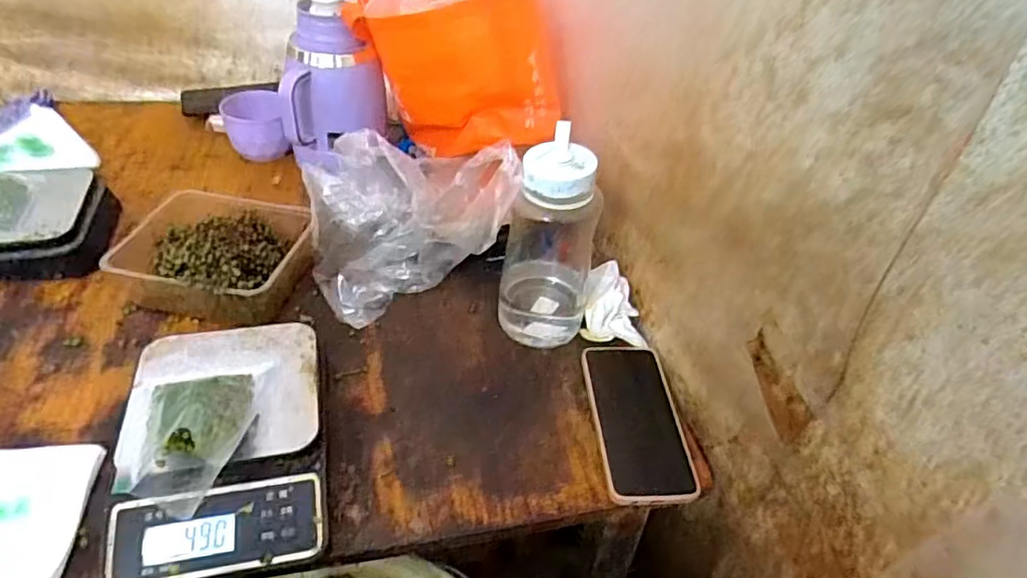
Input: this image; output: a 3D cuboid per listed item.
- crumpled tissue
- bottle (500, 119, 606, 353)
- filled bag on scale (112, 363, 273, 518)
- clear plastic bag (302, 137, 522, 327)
[{"bbox_3d":[0.109,0.015,0.658,0.066,0.044,0.088,4,41,-3],"label":"crumpled tissue"},{"bbox_3d":[0.039,-0.044,0.603,0.092,0.212,0.078,12,42,6],"label":"bottle"},{"bbox_3d":[-0.243,0.104,0.449,0.094,0.054,0.133,-5,43,-13],"label":"filled bag on scale"},{"bbox_3d":[-0.114,-0.047,0.587,0.220,0.182,0.099,11,41,5],"label":"clear plastic bag"}]

